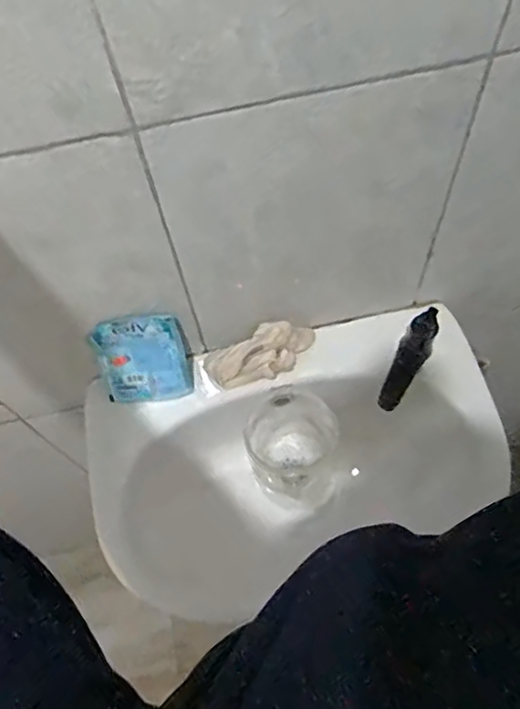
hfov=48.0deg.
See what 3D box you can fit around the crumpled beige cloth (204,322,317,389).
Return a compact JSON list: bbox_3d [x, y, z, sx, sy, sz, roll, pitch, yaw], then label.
[{"bbox_3d":[0.002,-0.003,0.639,0.129,0.052,0.052,-14,63,-3],"label":"crumpled beige cloth"}]

